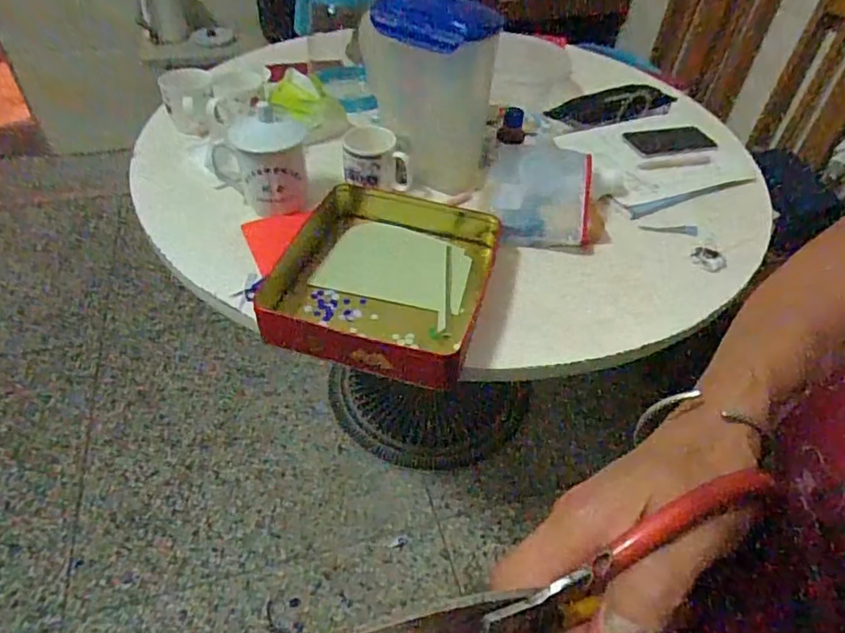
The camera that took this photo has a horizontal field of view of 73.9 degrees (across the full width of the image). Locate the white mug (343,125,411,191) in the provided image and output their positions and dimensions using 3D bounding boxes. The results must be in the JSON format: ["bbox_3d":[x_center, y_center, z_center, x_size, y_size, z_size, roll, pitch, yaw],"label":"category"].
[{"bbox_3d":[-0.072,-0.246,0.874,0.105,0.073,0.078,-2,46,-7],"label":"white mug"}]

